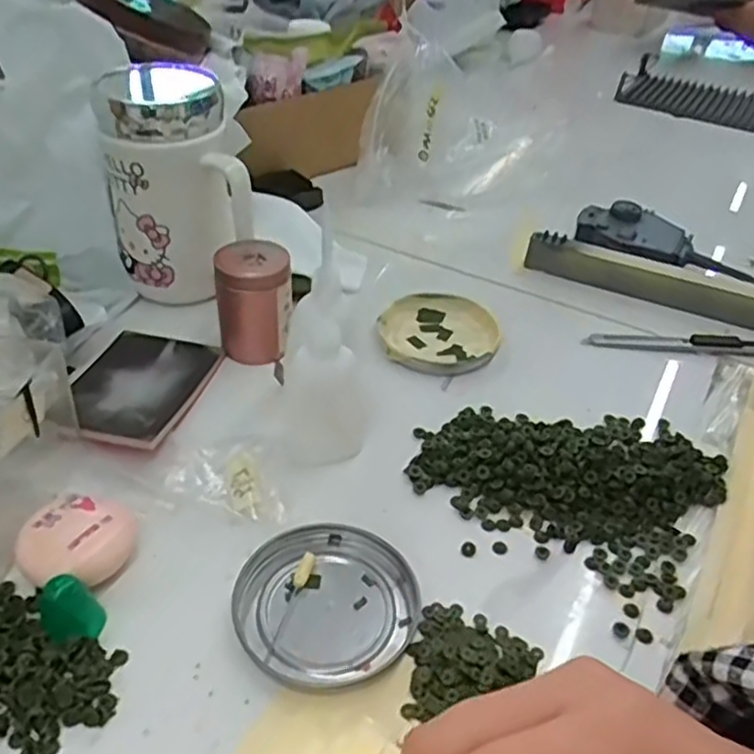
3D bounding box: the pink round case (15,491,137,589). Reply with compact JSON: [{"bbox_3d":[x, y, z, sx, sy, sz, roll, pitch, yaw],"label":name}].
[{"bbox_3d":[-0.133,0.074,0.325,0.047,0.019,0.039,-5,42,-14],"label":"pink round case"}]

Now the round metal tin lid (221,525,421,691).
[{"bbox_3d":[-0.023,0.099,0.323,0.079,0.009,0.074,4,41,-4],"label":"round metal tin lid"}]

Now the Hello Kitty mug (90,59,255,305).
[{"bbox_3d":[-0.129,-0.120,0.466,0.081,0.129,0.077,-12,42,-19],"label":"Hello Kitty mug"}]

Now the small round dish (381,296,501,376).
[{"bbox_3d":[0.041,-0.029,0.483,0.077,0.012,0.074,4,41,-4],"label":"small round dish"}]

